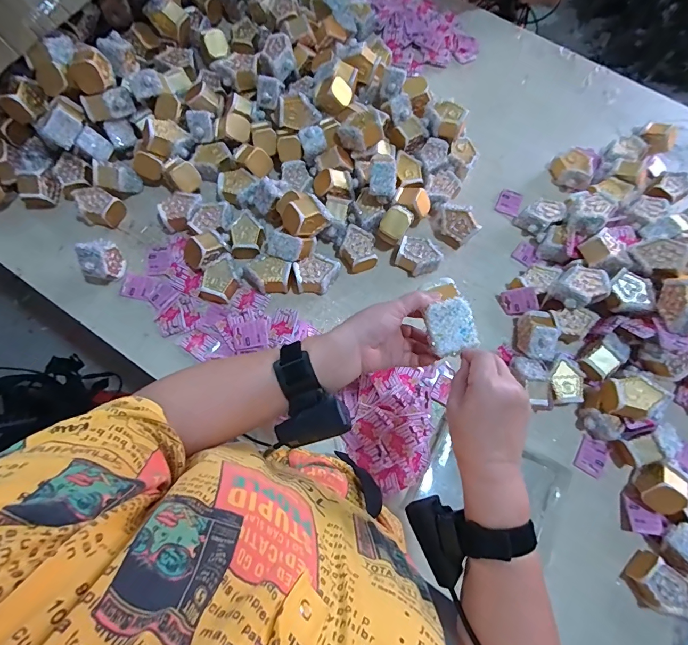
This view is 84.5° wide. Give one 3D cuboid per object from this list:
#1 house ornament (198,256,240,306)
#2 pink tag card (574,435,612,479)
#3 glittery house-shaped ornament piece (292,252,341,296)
[{"bbox_3d":[-0.222,-0.077,0.690,0.058,0.046,0.083,24,73,6],"label":"house ornament"},{"bbox_3d":[0.421,0.227,0.642,0.044,0.006,0.059,28,76,23],"label":"pink tag card"},{"bbox_3d":[-0.055,-0.087,0.706,0.079,0.048,0.073,20,73,5],"label":"glittery house-shaped ornament piece"}]

